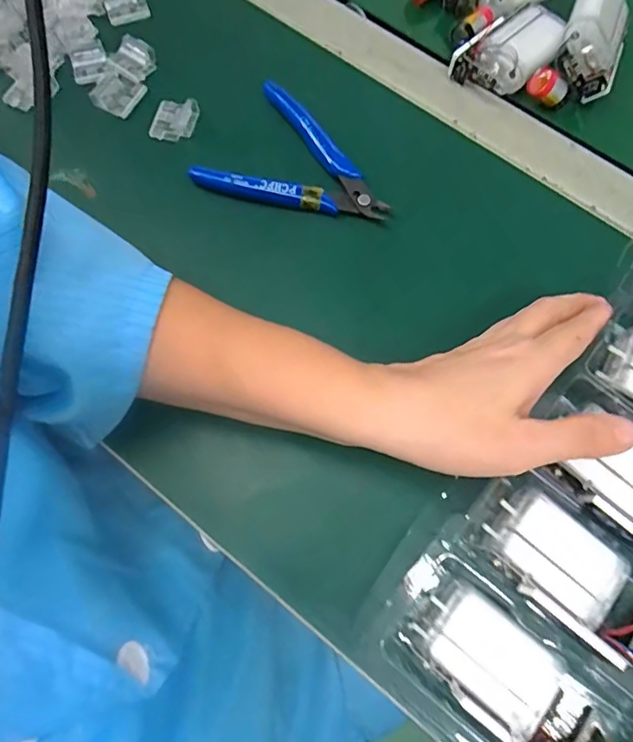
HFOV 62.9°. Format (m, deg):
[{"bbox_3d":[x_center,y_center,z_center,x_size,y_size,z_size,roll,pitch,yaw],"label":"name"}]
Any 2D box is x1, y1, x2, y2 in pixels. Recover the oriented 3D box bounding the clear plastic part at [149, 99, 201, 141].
[{"bbox_3d":[-0.095,-0.166,0.342,0.027,0.012,0.028,15,73,3],"label":"clear plastic part"}]

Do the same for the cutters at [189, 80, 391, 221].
[{"bbox_3d":[-0.009,-0.124,0.327,0.112,0.017,0.081,33,75,9],"label":"cutters"}]

